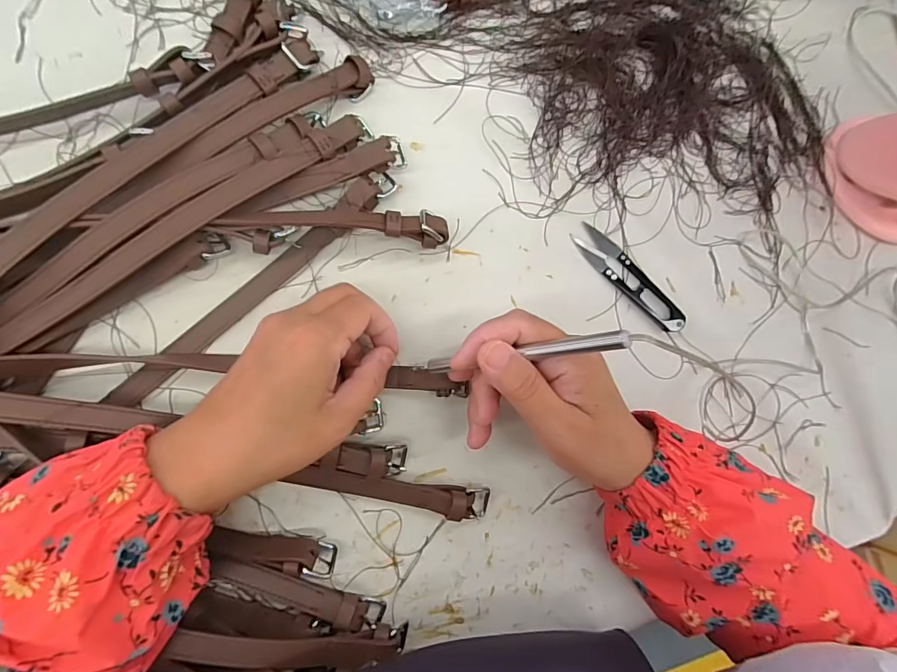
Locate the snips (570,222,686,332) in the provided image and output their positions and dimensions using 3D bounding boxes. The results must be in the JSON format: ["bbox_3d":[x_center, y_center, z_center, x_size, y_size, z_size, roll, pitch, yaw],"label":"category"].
[{"bbox_3d":[0.135,-0.043,0.326,0.102,0.009,0.024,42,82,-2],"label":"snips"}]

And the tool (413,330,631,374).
[{"bbox_3d":[0.031,0.011,0.247,0.005,0.136,0.009,-6,86,-51],"label":"tool"}]

